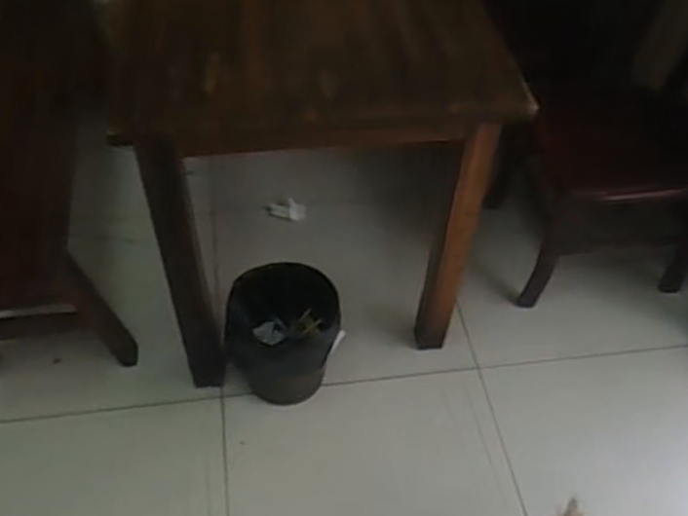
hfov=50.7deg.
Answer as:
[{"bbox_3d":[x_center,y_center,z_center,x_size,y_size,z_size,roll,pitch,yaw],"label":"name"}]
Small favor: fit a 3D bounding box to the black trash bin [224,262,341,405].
[{"bbox_3d":[-0.133,0.162,1.605,0.231,0.235,0.230,3,46,-3],"label":"black trash bin"}]

